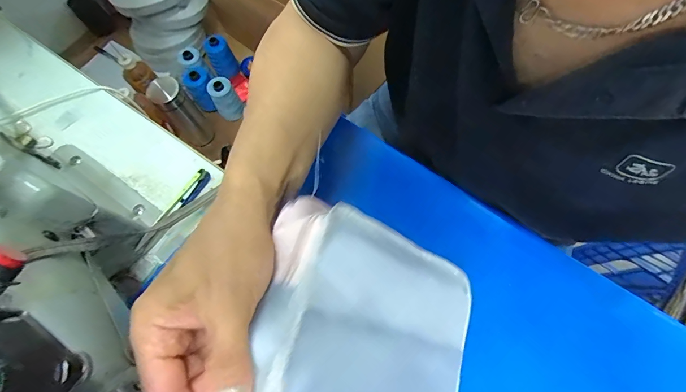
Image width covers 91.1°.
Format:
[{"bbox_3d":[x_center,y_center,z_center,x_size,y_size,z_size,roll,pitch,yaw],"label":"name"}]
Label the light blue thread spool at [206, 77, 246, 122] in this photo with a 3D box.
[{"bbox_3d":[-0.303,-0.252,0.865,0.062,0.119,0.058,-32,72,-10],"label":"light blue thread spool"}]

